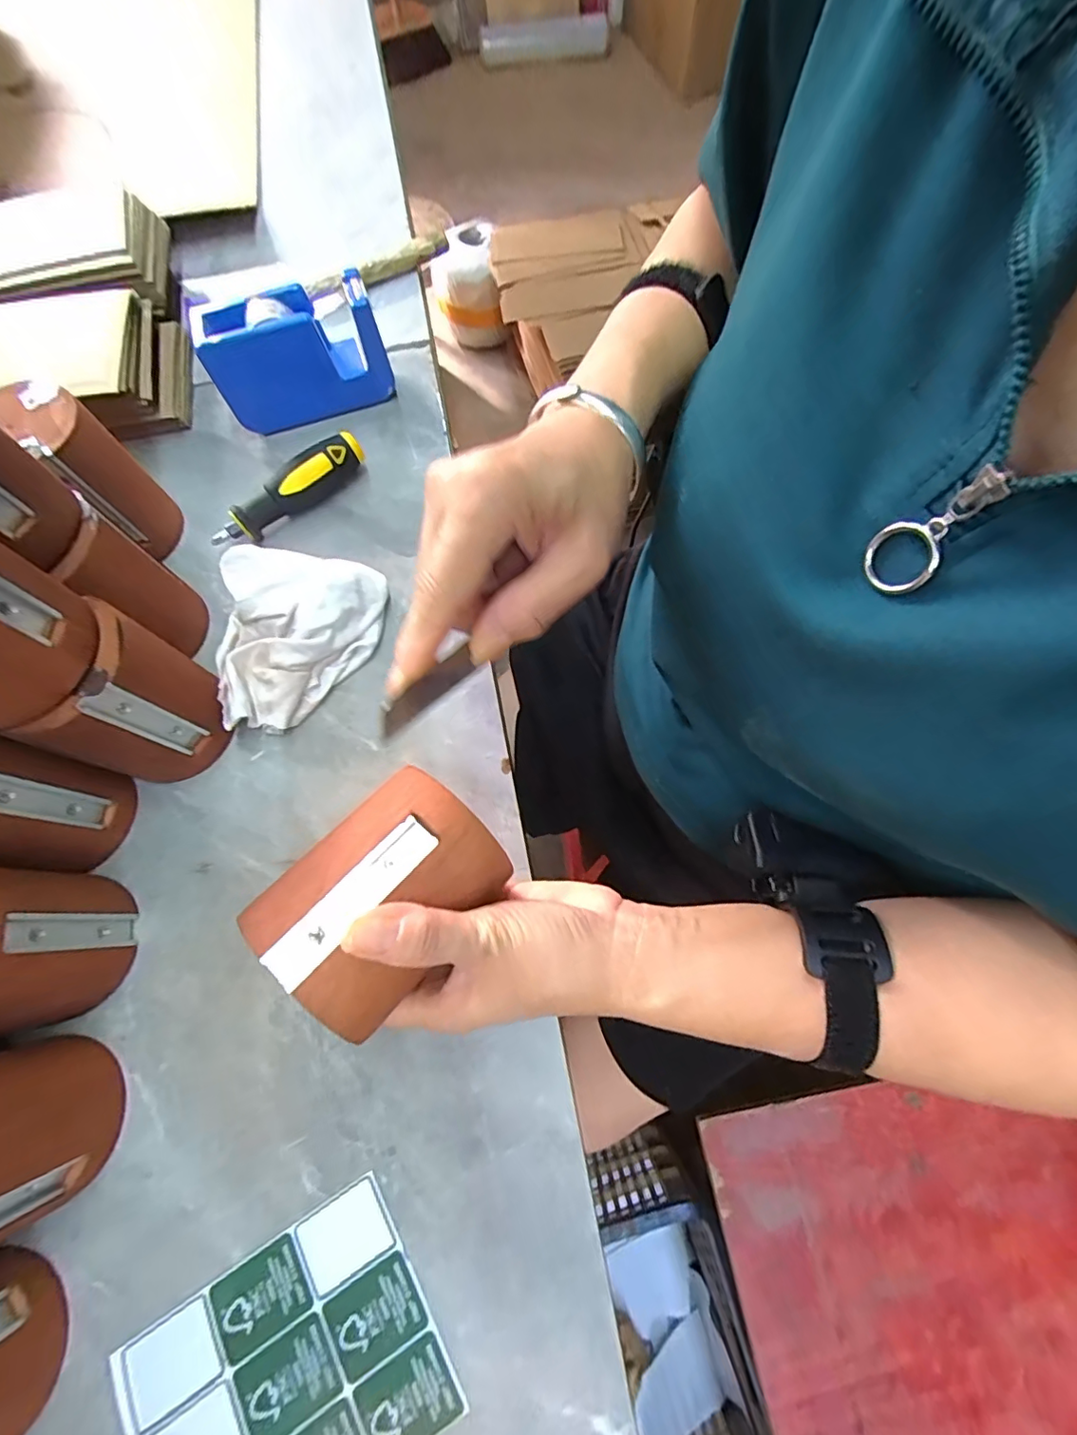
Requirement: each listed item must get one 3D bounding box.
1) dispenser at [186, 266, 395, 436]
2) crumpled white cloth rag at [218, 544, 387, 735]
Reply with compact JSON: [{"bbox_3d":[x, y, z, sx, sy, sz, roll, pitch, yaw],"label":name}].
[{"bbox_3d":[-0.189,-0.285,0.419,0.131,0.081,0.050,-23,71,-5],"label":"dispenser"},{"bbox_3d":[-0.161,-0.056,0.352,0.096,0.049,0.126,6,71,5],"label":"crumpled white cloth rag"}]

